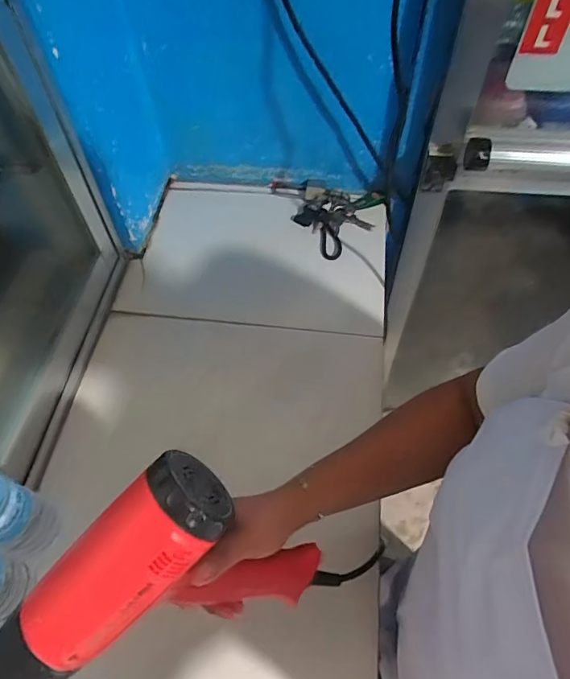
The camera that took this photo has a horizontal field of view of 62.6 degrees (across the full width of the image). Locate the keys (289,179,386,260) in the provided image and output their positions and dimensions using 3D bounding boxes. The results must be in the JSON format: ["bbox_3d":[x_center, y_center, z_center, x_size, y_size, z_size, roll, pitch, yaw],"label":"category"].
[{"bbox_3d":[0.087,-0.210,0.809,0.134,0.028,0.159,14,58,10],"label":"keys"}]

